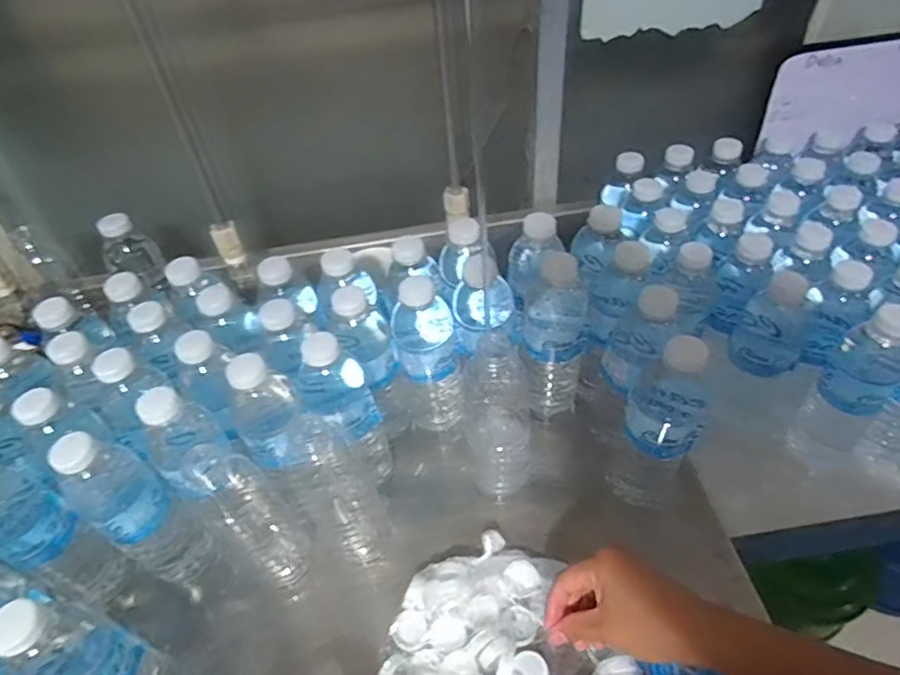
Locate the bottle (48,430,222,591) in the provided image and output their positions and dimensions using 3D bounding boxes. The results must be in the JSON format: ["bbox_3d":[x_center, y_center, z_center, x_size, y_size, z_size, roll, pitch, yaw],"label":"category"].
[{"bbox_3d":[-0.269,0.154,0.513,0.069,0.203,0.059,27,54,27],"label":"bottle"}]

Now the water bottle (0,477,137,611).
[{"bbox_3d":[-0.346,0.172,0.501,0.061,0.211,0.061,22,52,24],"label":"water bottle"}]

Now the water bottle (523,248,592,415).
[{"bbox_3d":[0.108,0.000,0.607,0.065,0.196,0.061,2,47,8],"label":"water bottle"}]

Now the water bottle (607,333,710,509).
[{"bbox_3d":[0.183,0.078,0.524,0.072,0.196,0.059,24,53,25],"label":"water bottle"}]

